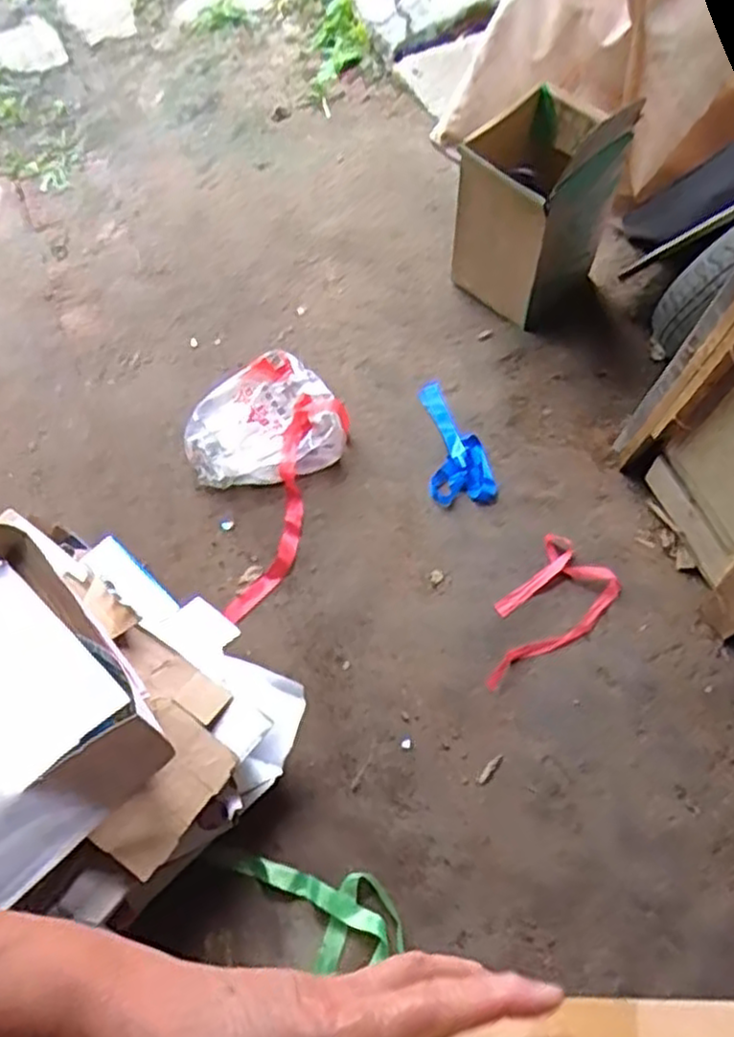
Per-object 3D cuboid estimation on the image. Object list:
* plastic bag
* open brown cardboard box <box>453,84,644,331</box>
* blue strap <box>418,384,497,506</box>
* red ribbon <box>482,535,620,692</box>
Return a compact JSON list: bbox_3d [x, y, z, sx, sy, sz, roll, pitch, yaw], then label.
[{"bbox_3d":[-0.193,-0.167,1.438,0.286,0.123,0.213,-37,66,-16],"label":"plastic bag"},{"bbox_3d":[0.343,-0.622,1.515,0.256,0.393,0.239,37,69,20],"label":"open brown cardboard box"},{"bbox_3d":[0.163,-0.153,1.480,0.123,0.021,0.278,-12,62,-4],"label":"blue strap"},{"bbox_3d":[0.302,0.172,1.287,0.151,0.018,0.300,36,69,19],"label":"red ribbon"}]

